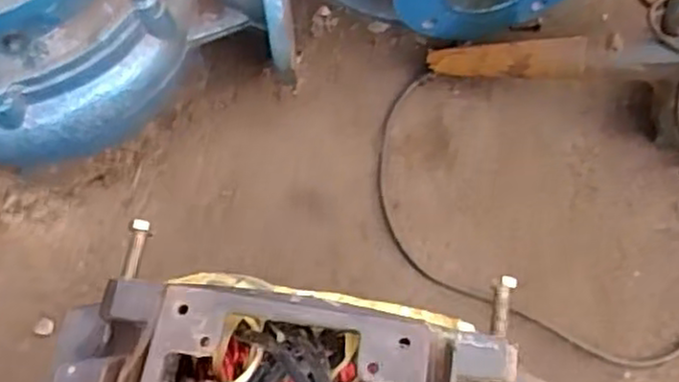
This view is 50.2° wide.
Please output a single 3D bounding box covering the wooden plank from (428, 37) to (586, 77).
[{"bbox_3d":[0.199,-0.161,0.876,0.183,0.025,0.045,1,68,20],"label":"wooden plank"}]

